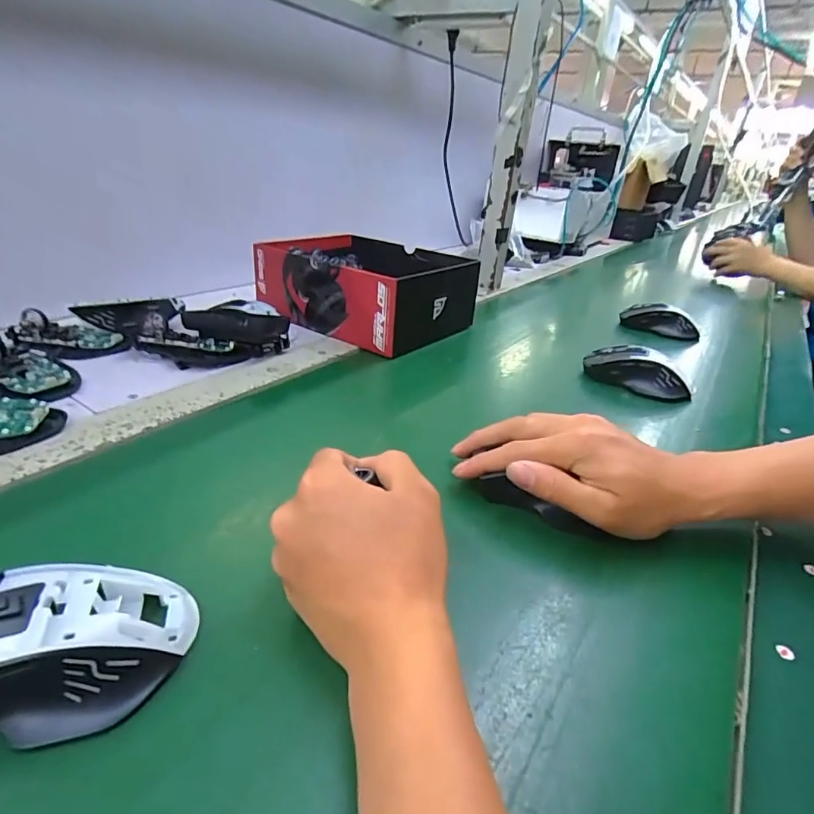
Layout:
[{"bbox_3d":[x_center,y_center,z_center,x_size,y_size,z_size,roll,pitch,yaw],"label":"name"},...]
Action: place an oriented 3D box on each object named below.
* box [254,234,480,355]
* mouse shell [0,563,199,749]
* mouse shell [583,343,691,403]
[{"bbox_3d":[-0.060,-0.164,0.653,0.241,0.082,0.198,20,31,24],"label":"box"},{"bbox_3d":[-0.154,0.095,0.207,0.115,0.036,0.079,-3,29,-18],"label":"mouse shell"},{"bbox_3d":[0.255,-0.041,0.539,0.113,0.041,0.049,21,31,25],"label":"mouse shell"}]

